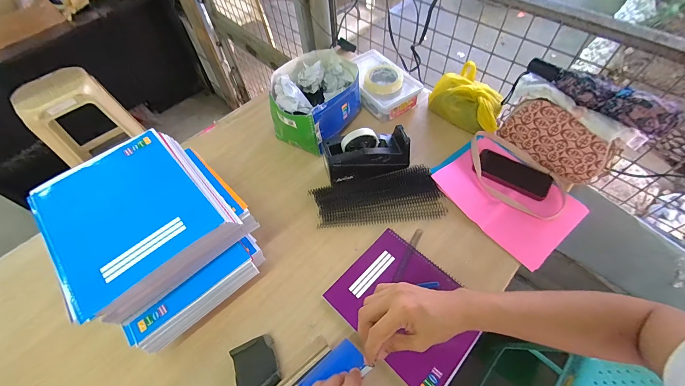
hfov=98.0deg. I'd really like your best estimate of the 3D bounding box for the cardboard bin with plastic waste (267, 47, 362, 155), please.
[{"bbox_3d":[-0.074,-0.238,0.779,0.203,0.129,0.244,34,65,22],"label":"cardboard bin with plastic waste"}]

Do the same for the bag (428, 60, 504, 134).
[{"bbox_3d":[0.328,-0.236,0.763,0.109,0.091,0.198,-37,63,-19],"label":"bag"}]

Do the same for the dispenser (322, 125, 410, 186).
[{"bbox_3d":[0.056,-0.086,0.686,0.196,0.104,0.077,-15,58,-7],"label":"dispenser"}]

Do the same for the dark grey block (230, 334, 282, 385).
[{"bbox_3d":[-0.143,0.289,0.493,0.074,0.044,0.093,-24,59,-12],"label":"dark grey block"}]

